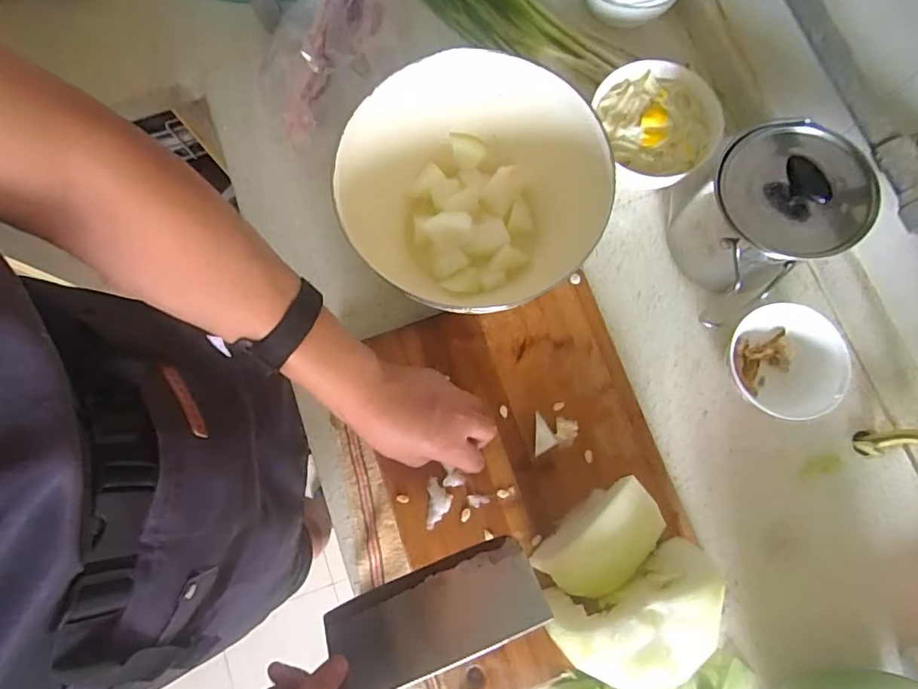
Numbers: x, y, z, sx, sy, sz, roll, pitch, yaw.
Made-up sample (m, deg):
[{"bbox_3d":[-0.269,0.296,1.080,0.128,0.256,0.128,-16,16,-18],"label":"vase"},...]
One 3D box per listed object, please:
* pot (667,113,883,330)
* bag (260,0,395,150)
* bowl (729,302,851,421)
[{"bbox_3d":[0.296,-0.132,0.527,0.165,0.138,0.140,-42,81,-6],"label":"pot"},{"bbox_3d":[-0.151,-0.347,0.608,0.085,0.076,0.217,26,81,6],"label":"bag"},{"bbox_3d":[0.327,0.016,0.531,0.088,0.073,0.112,26,81,6],"label":"bowl"}]

